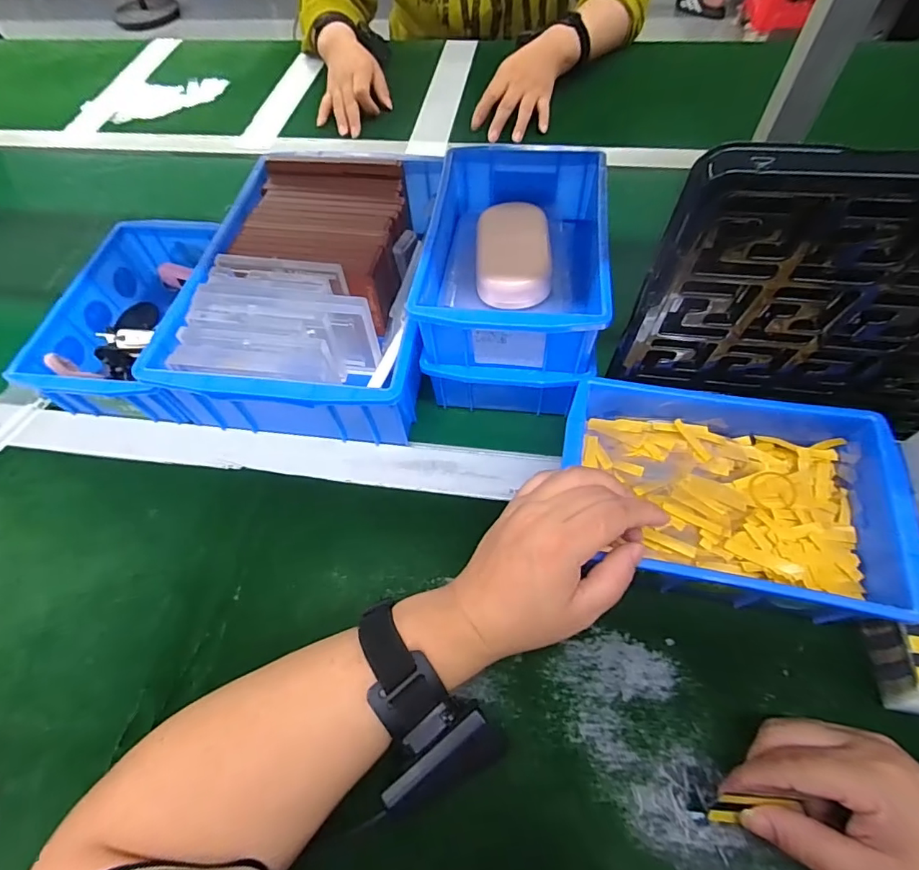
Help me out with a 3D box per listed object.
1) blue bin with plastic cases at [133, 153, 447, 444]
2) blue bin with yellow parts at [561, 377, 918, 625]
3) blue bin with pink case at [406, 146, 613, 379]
[{"bbox_3d":[-0.117,-0.129,0.438,0.198,0.080,0.276,6,60,7],"label":"blue bin with plastic cases"},{"bbox_3d":[0.168,0.037,0.329,0.194,0.065,0.140,8,60,8],"label":"blue bin with yellow parts"},{"bbox_3d":[0.044,-0.142,0.378,0.125,0.055,0.189,5,60,6],"label":"blue bin with pink case"}]

